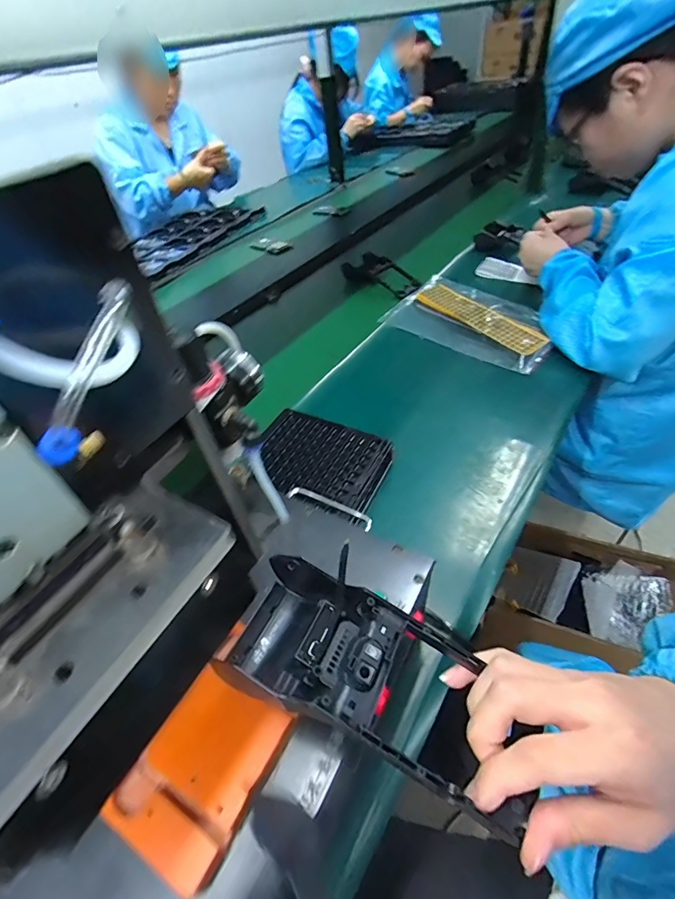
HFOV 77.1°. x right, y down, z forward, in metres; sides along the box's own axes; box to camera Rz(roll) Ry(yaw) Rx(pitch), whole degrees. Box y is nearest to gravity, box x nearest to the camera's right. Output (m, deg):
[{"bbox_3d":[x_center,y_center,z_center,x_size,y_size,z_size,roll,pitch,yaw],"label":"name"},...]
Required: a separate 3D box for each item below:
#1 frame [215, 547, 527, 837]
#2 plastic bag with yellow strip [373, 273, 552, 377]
[{"bbox_3d":[0.022,0.123,0.240,0.177,0.041,0.084,20,51,24],"label":"frame"},{"bbox_3d":[0.248,-0.239,0.773,0.296,0.020,0.183,31,65,32],"label":"plastic bag with yellow strip"}]

